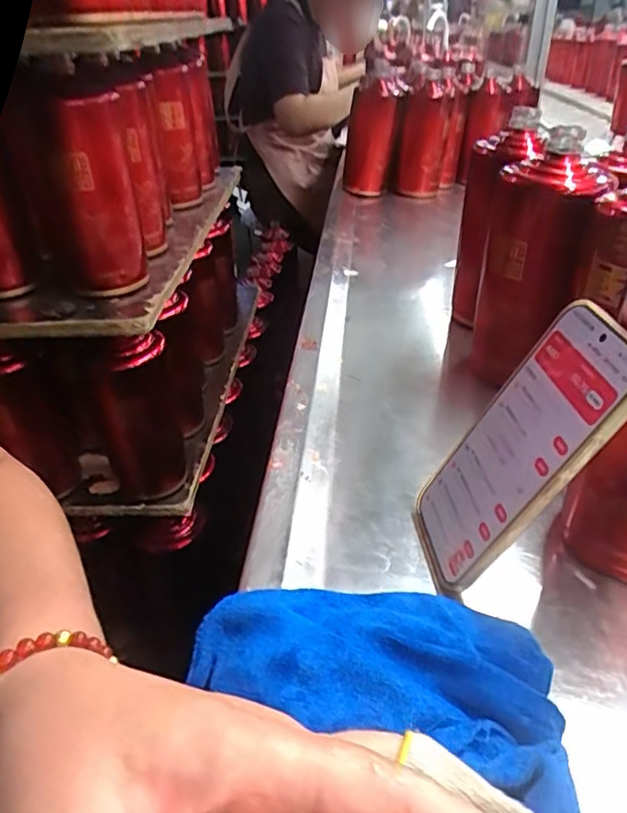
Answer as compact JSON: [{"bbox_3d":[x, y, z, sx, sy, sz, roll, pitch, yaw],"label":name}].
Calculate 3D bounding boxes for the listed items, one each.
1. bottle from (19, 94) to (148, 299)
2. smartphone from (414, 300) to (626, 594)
[{"bbox_3d":[-0.199,-0.182,0.528,0.084,0.162,0.085,-15,34,-17],"label":"bottle"},{"bbox_3d":[0.108,0.022,0.323,0.008,0.161,0.078,17,32,-22],"label":"smartphone"}]

